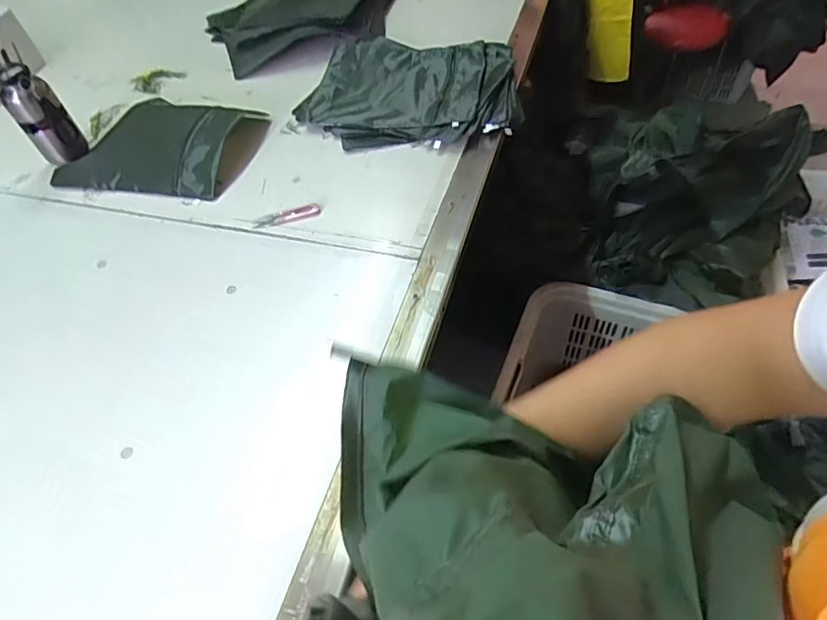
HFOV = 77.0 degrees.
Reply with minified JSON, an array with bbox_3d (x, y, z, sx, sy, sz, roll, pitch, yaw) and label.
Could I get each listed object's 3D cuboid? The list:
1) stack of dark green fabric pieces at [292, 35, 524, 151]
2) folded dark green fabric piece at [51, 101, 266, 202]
[{"bbox_3d":[-0.006,-0.412,0.980,0.404,0.037,0.325,3,54,8],"label":"stack of dark green fabric pieces"},{"bbox_3d":[-0.445,-0.304,0.914,0.329,0.057,0.246,9,55,12],"label":"folded dark green fabric piece"}]

